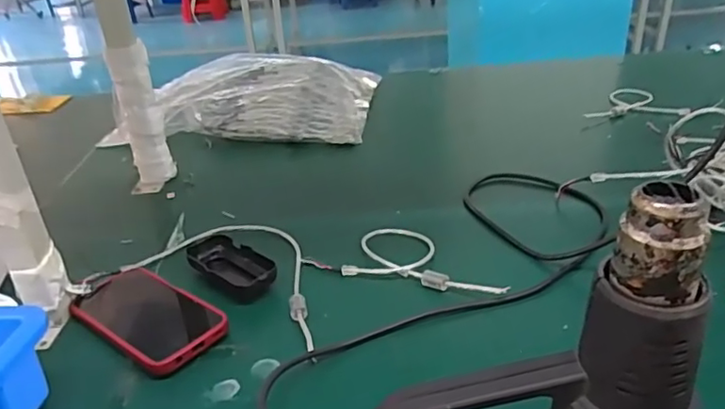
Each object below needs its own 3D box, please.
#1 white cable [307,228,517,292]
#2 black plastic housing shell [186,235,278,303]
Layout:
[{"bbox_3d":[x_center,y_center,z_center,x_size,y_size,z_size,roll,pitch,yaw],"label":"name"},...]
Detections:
[{"bbox_3d":[0.048,0.052,0.624,0.215,0.012,0.098,6,32,16],"label":"white cable"},{"bbox_3d":[-0.141,0.067,0.615,0.117,0.022,0.053,22,39,36],"label":"black plastic housing shell"}]

